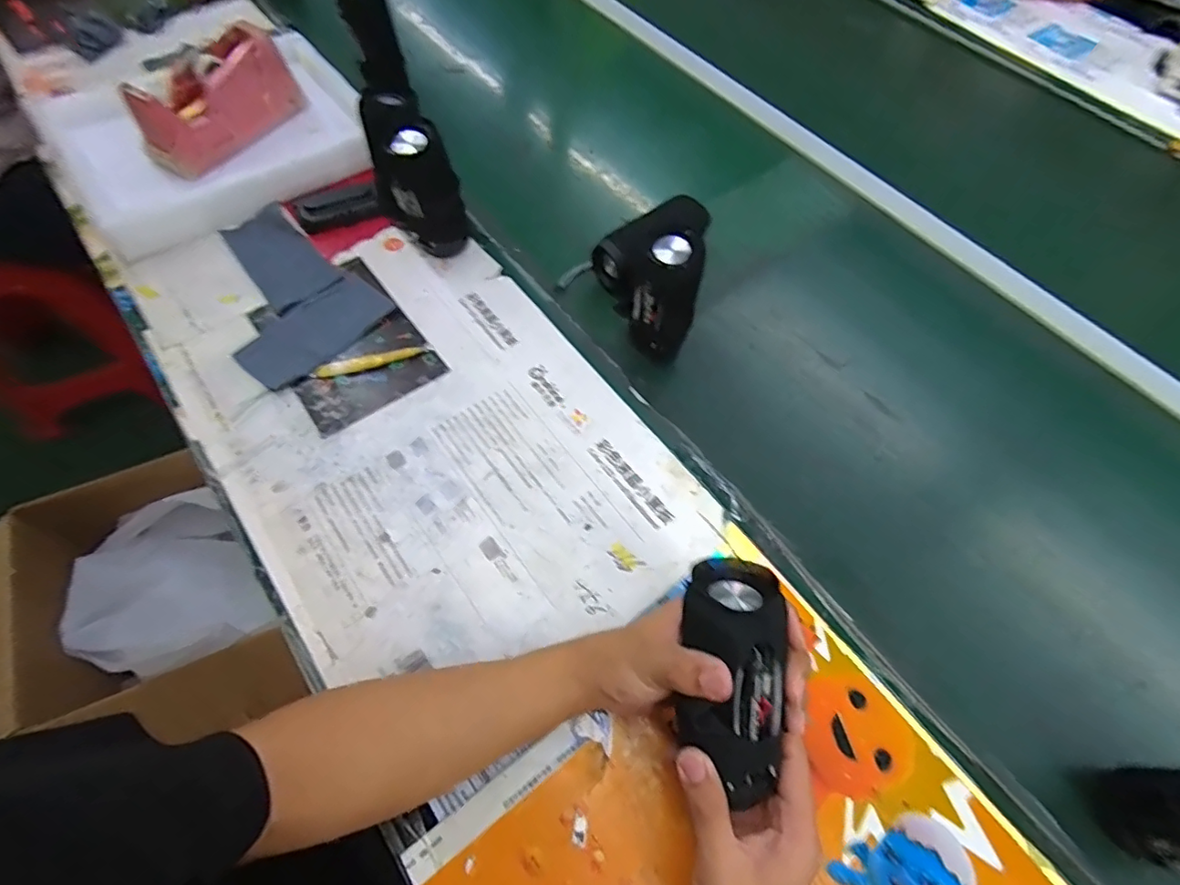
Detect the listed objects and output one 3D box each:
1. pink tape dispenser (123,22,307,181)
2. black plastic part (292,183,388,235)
[{"bbox_3d":[-0.476,-0.431,0.705,0.060,0.111,0.203,28,62,12],"label":"pink tape dispenser"},{"bbox_3d":[-0.318,-0.298,0.692,0.101,0.017,0.054,-21,64,-15],"label":"black plastic part"}]

